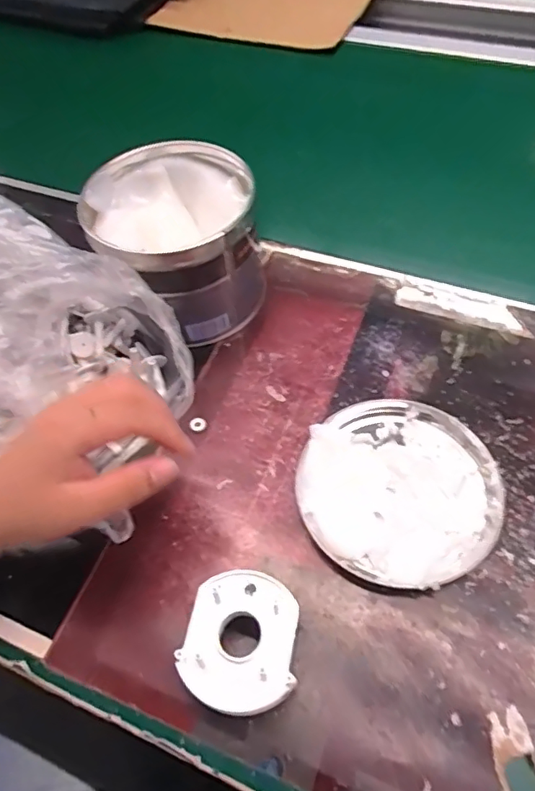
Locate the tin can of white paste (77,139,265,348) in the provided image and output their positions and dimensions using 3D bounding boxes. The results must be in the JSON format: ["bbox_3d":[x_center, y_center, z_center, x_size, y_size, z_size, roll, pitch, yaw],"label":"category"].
[{"bbox_3d":[-0.070,-0.119,0.442,0.120,0.101,0.126,-2,57,3],"label":"tin can of white paste"}]

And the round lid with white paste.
[{"bbox_3d":[0.087,0.059,0.365,0.124,0.015,0.130,-2,57,3],"label":"round lid with white paste"}]

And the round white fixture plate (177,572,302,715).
[{"bbox_3d":[-0.015,0.139,0.311,0.060,0.031,0.071,1,57,5],"label":"round white fixture plate"}]

